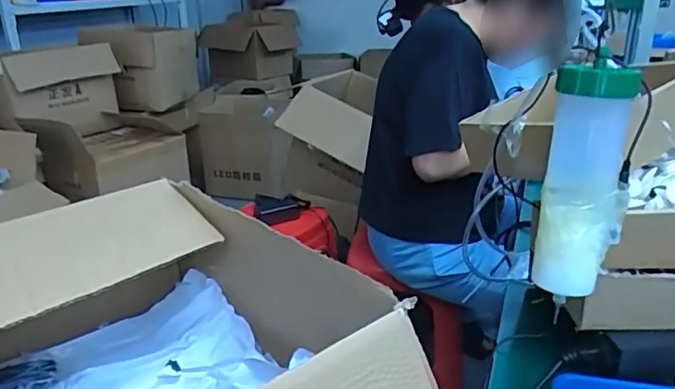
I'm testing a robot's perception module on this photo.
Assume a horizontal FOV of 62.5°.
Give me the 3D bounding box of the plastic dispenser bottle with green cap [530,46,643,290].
[{"bbox_3d":[0.210,-0.016,0.471,0.063,0.185,0.069,9,24,25],"label":"plastic dispenser bottle with green cap"}]

